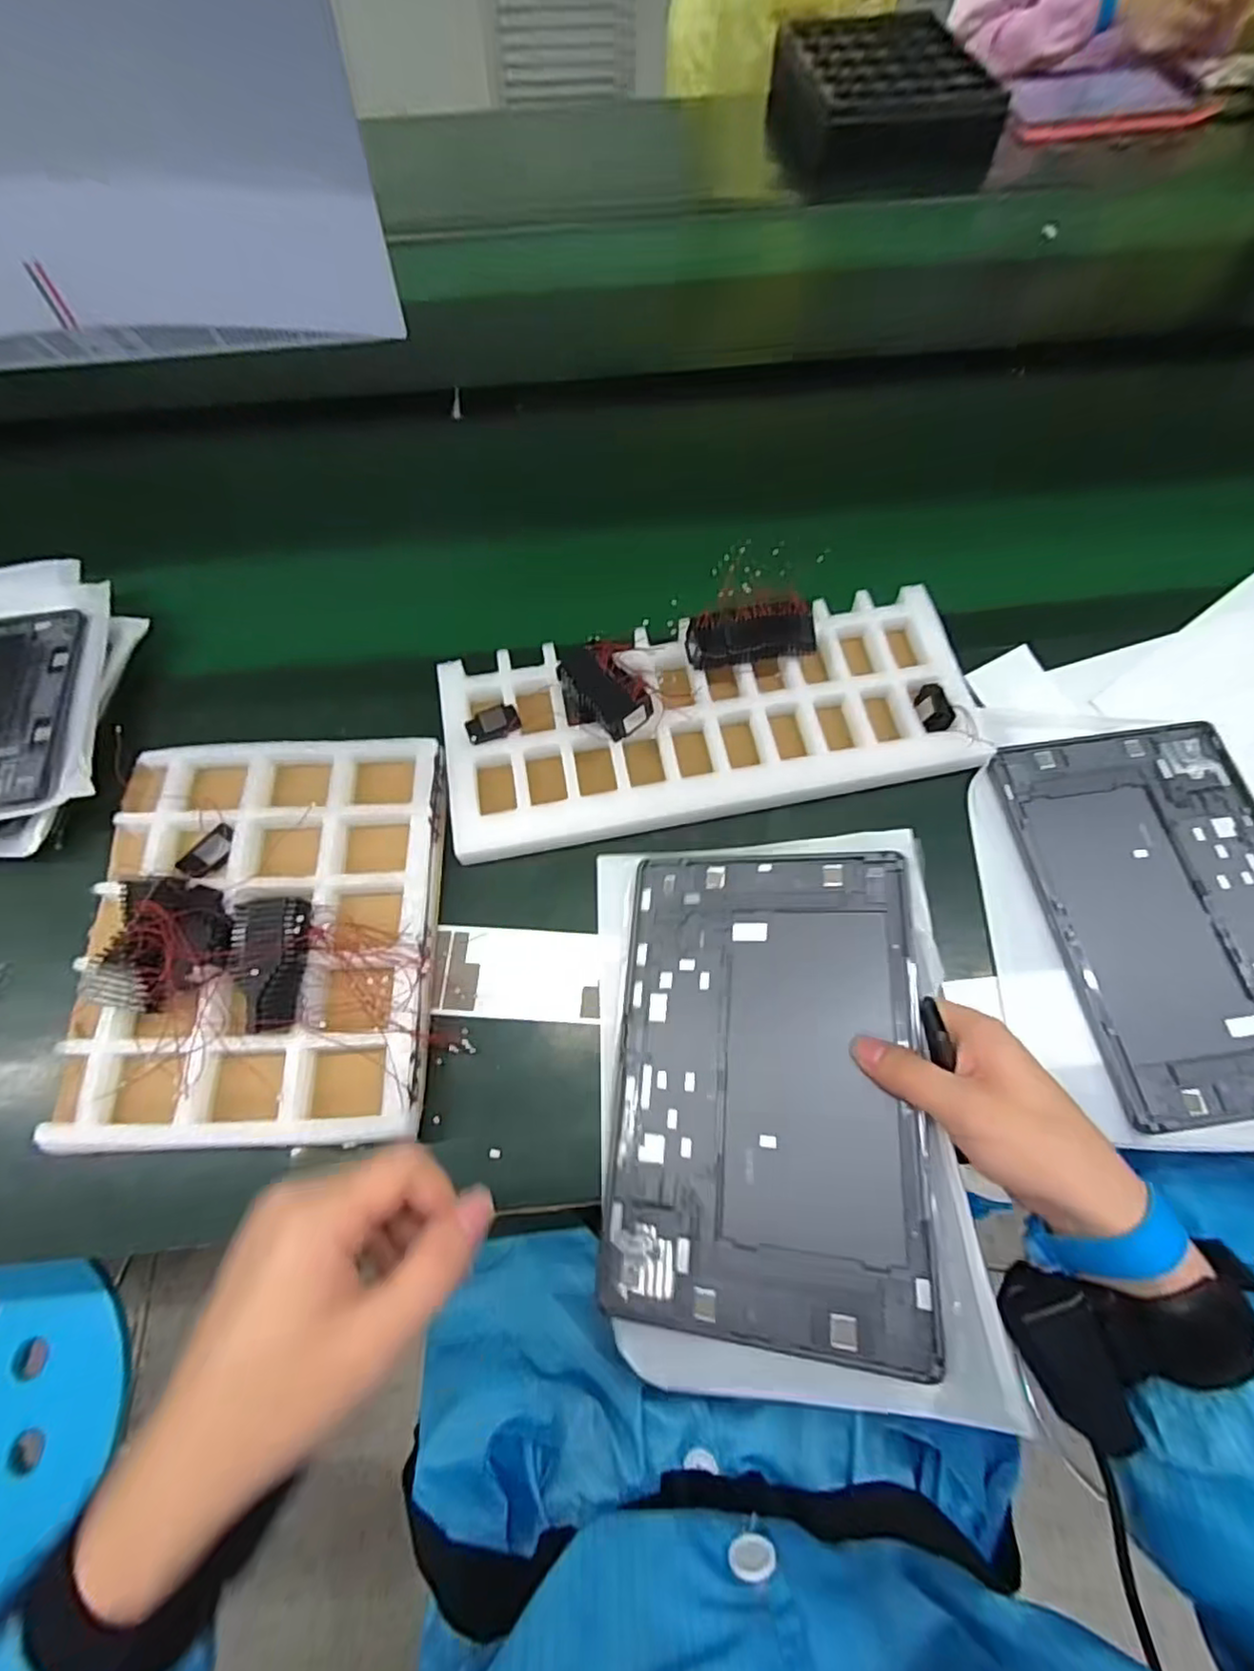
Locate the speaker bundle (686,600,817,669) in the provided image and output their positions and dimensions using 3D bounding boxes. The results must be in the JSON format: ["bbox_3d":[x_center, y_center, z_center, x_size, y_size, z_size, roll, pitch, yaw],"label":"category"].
[{"bbox_3d":[0.090,-0.143,0.475,0.090,0.033,0.034,-6,66,-2],"label":"speaker bundle"}]

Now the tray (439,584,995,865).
[{"bbox_3d":[0.058,-0.084,0.476,0.369,0.034,0.149,-10,66,-4],"label":"tray"}]

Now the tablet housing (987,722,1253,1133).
[{"bbox_3d":[0.358,0.044,0.423,0.166,0.007,0.250,-7,66,-3],"label":"tablet housing"}]

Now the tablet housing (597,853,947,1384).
[{"bbox_3d":[0.075,0.131,0.368,0.165,0.007,0.252,-3,65,19],"label":"tablet housing"}]

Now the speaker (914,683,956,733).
[{"bbox_3d":[0.220,-0.095,0.471,0.020,0.017,0.040,0,52,1],"label":"speaker"}]

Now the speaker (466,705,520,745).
[{"bbox_3d":[-0.094,-0.078,0.461,0.037,0.009,0.021,-20,67,-8],"label":"speaker"}]

